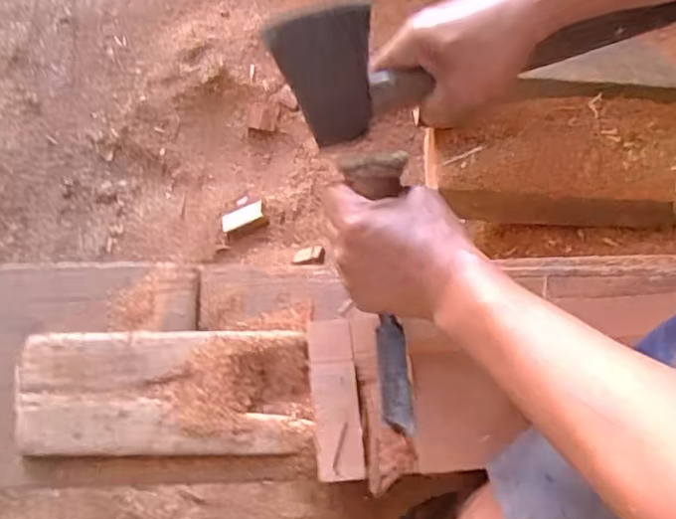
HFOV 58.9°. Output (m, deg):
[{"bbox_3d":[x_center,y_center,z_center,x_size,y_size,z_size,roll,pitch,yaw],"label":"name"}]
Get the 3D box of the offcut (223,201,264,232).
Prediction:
[{"bbox_3d":[-0.192,-0.088,1.203,0.093,0.014,0.040,-21,79,15],"label":"offcut"}]

